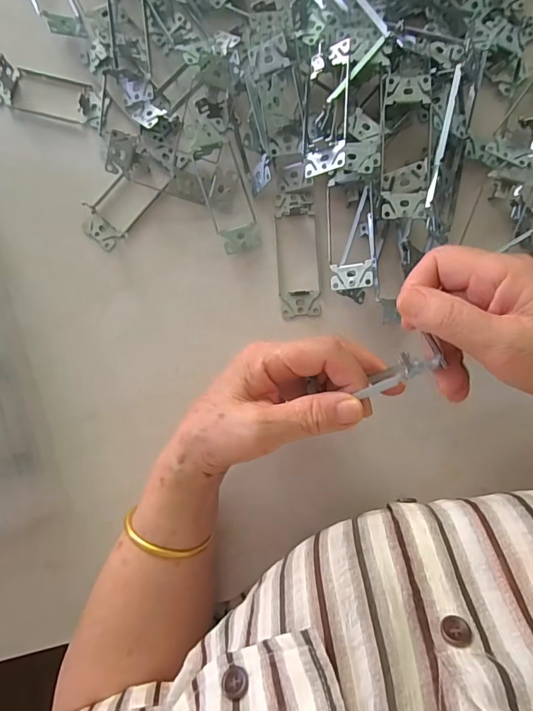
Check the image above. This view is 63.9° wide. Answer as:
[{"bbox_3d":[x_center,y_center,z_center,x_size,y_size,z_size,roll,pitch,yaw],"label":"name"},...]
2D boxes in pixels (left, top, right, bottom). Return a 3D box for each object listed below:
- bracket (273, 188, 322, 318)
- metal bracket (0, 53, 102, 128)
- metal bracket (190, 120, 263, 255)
[{"bbox_3d":[0.026,-0.087,0.360,0.035,0.009,0.106,-4,91,3],"label":"bracket"},{"bbox_3d":[-0.192,-0.230,0.368,0.096,0.023,0.038,14,92,2],"label":"metal bracket"},{"bbox_3d":[-0.035,-0.139,0.355,0.035,0.027,0.104,-19,90,3],"label":"metal bracket"}]

